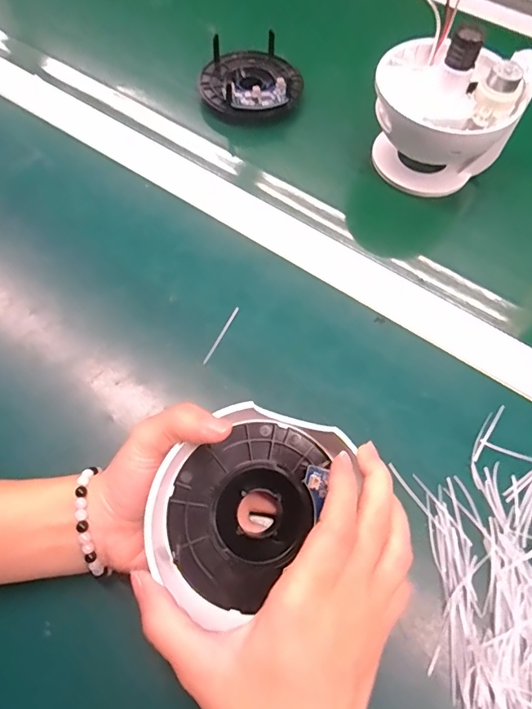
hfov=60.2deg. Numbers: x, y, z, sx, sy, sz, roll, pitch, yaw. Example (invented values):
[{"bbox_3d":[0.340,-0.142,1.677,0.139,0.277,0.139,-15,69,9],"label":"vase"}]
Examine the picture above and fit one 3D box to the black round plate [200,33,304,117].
[{"bbox_3d":[-0.015,-0.275,0.456,0.098,0.025,0.105,-3,63,-3],"label":"black round plate"}]

